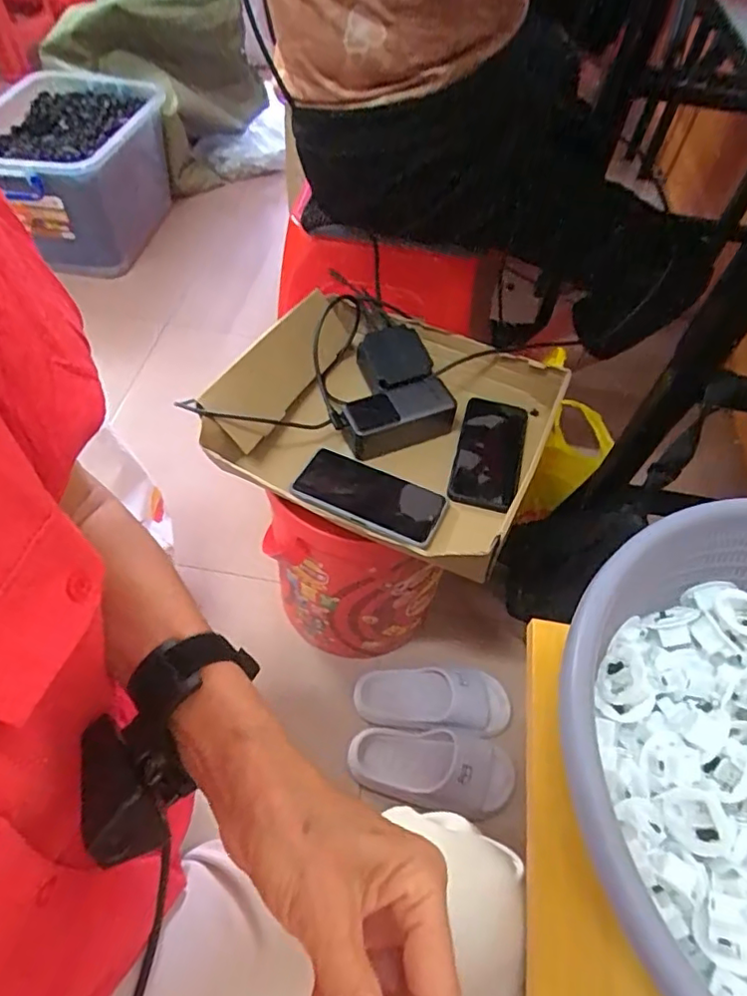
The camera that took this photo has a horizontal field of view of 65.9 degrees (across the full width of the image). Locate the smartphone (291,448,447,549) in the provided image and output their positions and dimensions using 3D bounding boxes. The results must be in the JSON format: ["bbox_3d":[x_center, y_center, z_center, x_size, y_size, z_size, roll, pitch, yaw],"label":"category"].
[{"bbox_3d":[-0.005,-0.002,0.644,0.163,0.010,0.077,23,56,12],"label":"smartphone"}]

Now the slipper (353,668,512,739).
[{"bbox_3d":[0.083,0.296,0.851,0.227,0.066,0.089,-1,53,11],"label":"slipper"}]

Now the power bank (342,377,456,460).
[{"bbox_3d":[0.030,-0.095,0.681,0.131,0.045,0.060,-17,57,-15],"label":"power bank"}]

